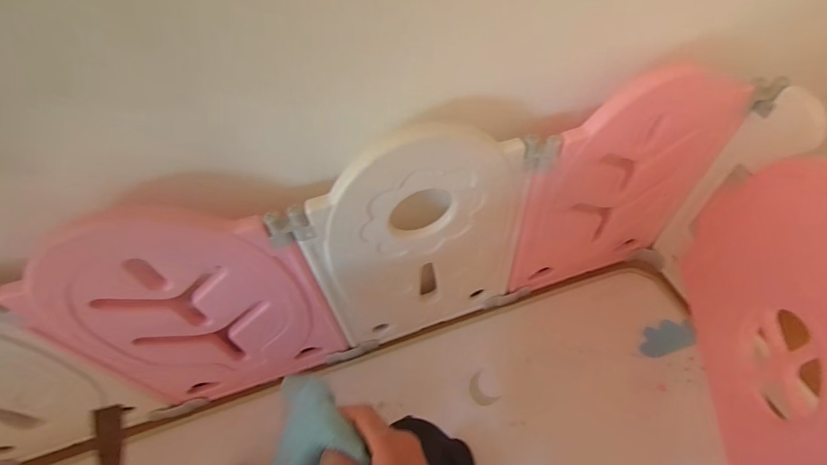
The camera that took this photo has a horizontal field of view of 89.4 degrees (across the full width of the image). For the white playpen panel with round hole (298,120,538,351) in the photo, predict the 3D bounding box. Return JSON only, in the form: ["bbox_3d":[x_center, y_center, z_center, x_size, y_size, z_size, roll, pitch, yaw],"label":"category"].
[{"bbox_3d":[0.022,0.049,0.803,0.388,0.603,0.030,-19,53,-9],"label":"white playpen panel with round hole"}]

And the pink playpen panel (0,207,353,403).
[{"bbox_3d":[-0.361,0.165,0.740,0.406,0.569,0.044,-16,52,-7],"label":"pink playpen panel"}]

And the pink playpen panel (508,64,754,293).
[{"bbox_3d":[0.408,-0.072,0.832,0.404,0.546,0.035,-17,53,-8],"label":"pink playpen panel"}]

